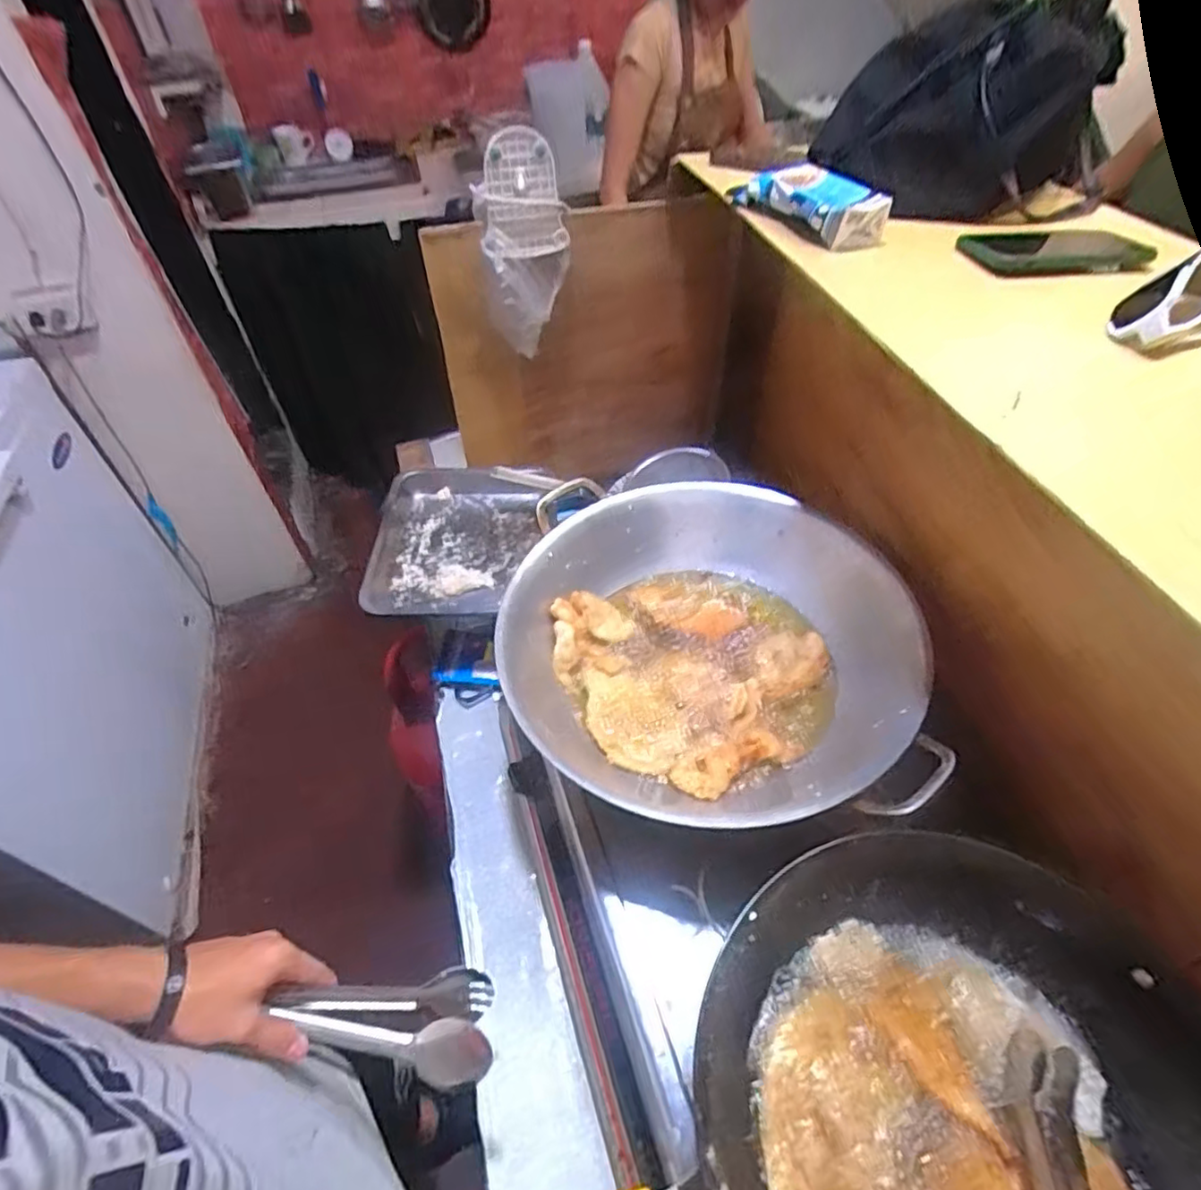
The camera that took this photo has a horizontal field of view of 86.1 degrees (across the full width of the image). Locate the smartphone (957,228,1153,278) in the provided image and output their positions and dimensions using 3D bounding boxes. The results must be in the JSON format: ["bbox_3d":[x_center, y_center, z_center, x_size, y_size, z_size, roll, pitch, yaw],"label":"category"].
[{"bbox_3d":[0.399,-0.306,0.570,0.140,0.013,0.079,-3,49,1],"label":"smartphone"}]

